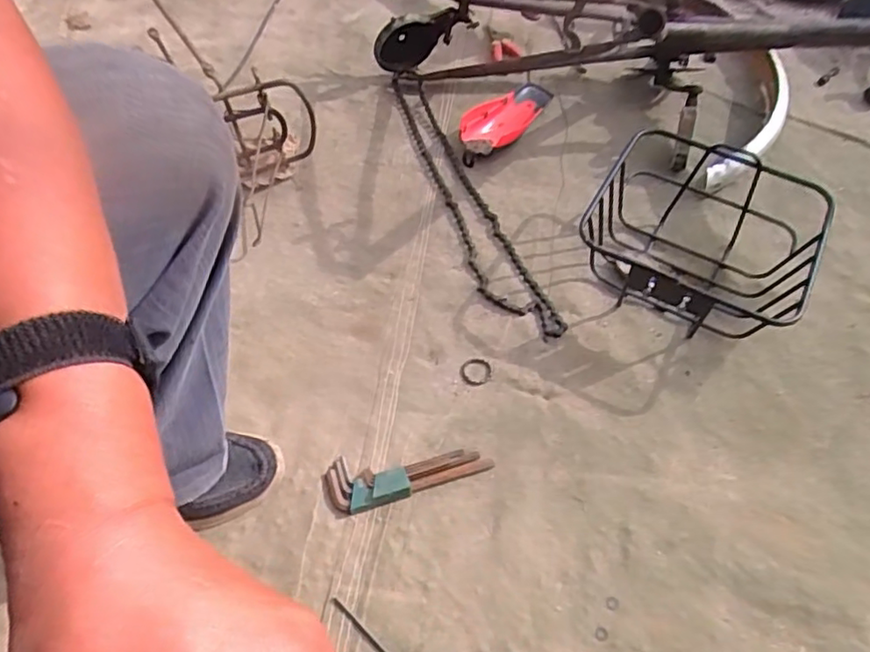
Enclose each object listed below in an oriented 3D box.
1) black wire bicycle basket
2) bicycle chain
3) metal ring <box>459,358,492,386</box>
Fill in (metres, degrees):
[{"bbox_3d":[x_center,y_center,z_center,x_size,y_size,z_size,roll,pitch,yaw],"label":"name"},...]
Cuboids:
[{"bbox_3d":[0.327,-0.107,0.787,0.260,0.130,0.231,27,60,14],"label":"black wire bicycle basket"},{"bbox_3d":[0.031,-0.193,0.914,0.074,0.030,0.548,-20,62,-12],"label":"bicycle chain"},{"bbox_3d":[0.050,0.057,0.769,0.040,0.004,0.035,2,57,-1],"label":"metal ring"}]

